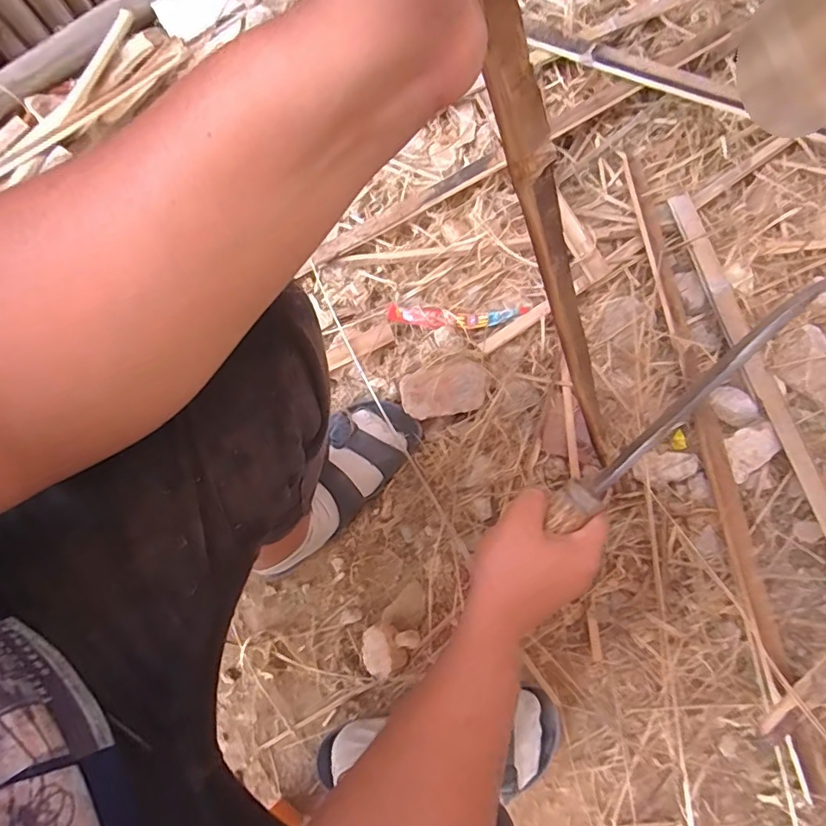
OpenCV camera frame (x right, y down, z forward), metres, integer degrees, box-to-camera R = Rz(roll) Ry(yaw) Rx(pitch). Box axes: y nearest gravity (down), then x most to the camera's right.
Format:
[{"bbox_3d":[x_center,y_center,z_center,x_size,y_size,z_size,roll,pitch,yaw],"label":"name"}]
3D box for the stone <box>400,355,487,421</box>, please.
[{"bbox_3d":[0.038,-0.030,0.667,0.106,0.052,0.068,-8,74,0],"label":"stone"}]

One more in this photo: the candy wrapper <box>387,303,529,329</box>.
[{"bbox_3d":[0.057,-0.125,0.707,0.177,0.017,0.031,2,78,2],"label":"candy wrapper"}]

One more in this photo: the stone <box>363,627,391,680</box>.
[{"bbox_3d":[-0.042,0.282,0.637,0.032,0.026,0.056,-4,78,1],"label":"stone"}]

